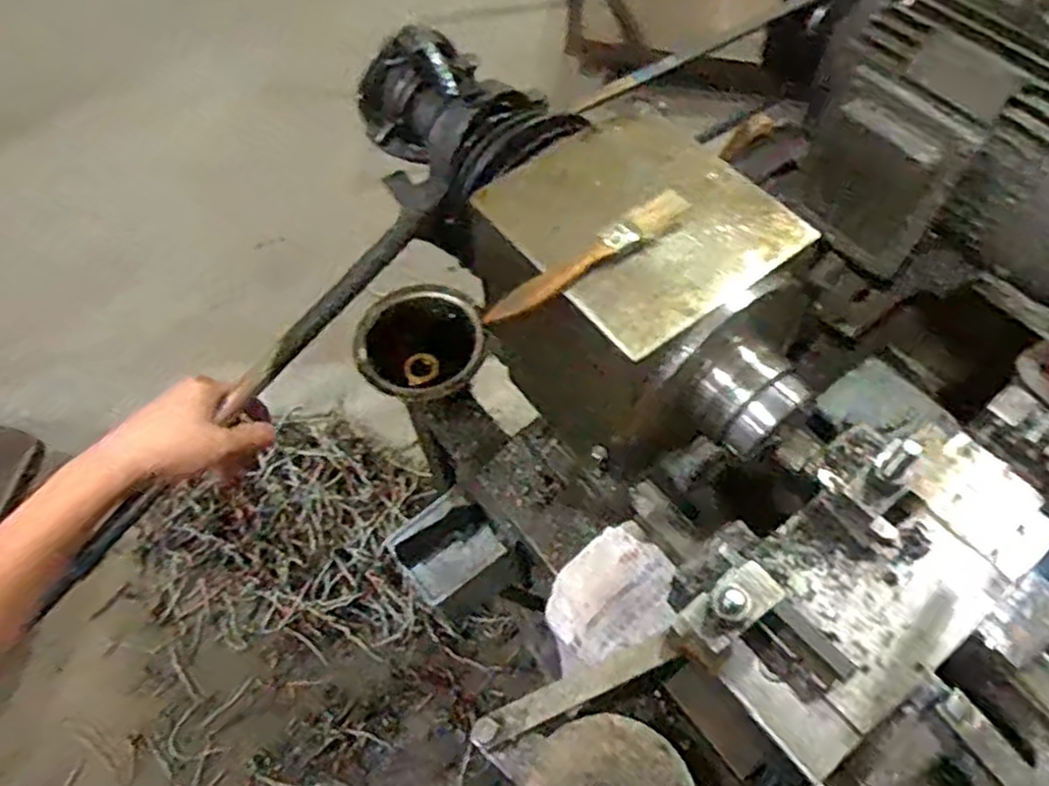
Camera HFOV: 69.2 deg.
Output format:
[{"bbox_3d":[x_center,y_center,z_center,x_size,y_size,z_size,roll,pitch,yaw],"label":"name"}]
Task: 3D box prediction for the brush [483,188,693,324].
[{"bbox_3d":[0.041,-0.085,0.478,0.148,0.015,0.021,-32,62,-16],"label":"brush"}]

